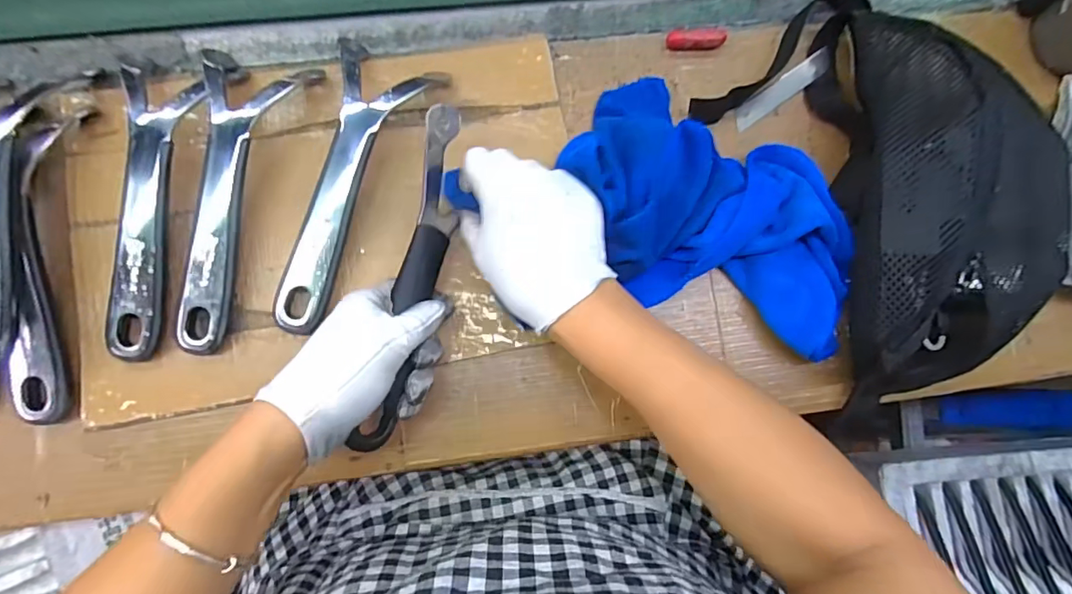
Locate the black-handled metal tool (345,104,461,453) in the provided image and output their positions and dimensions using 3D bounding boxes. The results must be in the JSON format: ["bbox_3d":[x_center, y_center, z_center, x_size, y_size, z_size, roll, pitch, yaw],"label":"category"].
[{"bbox_3d":[-0.080,-0.014,0.347,0.027,0.043,0.228,10,78,-2],"label":"black-handled metal tool"}]

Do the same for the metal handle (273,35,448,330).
[{"bbox_3d":[-0.141,-0.083,0.371,0.071,0.033,0.218,19,81,-1],"label":"metal handle"}]

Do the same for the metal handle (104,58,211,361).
[{"bbox_3d":[-0.268,-0.064,0.359,0.058,0.032,0.210,2,82,-3],"label":"metal handle"}]

